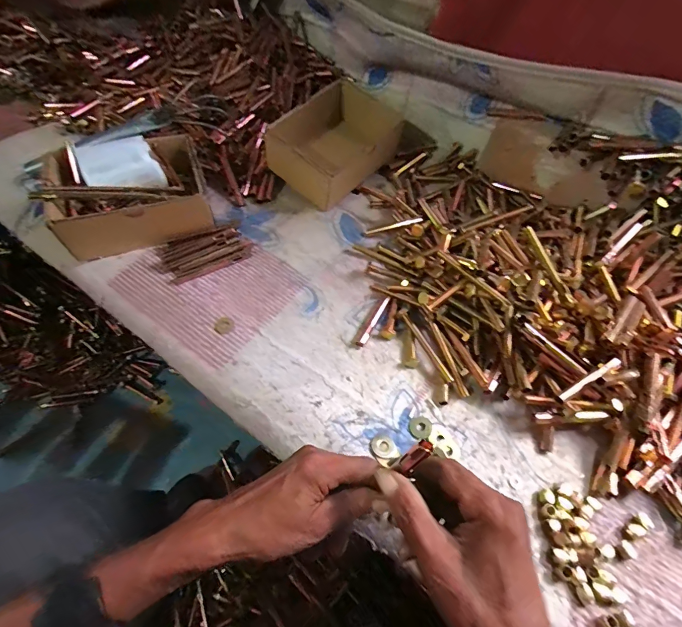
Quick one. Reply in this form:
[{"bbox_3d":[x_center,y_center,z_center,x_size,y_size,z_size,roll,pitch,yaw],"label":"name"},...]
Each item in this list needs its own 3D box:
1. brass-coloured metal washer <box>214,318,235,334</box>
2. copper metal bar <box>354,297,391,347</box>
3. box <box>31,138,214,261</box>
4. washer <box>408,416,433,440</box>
[{"bbox_3d":[-0.142,0.015,0.449,0.022,0.005,0.019,-27,62,-21],"label":"brass-coloured metal washer"},{"bbox_3d":[0.039,0.009,0.460,0.014,0.012,0.082,25,57,12],"label":"copper metal bar"},{"bbox_3d":[-0.285,-0.166,0.501,0.182,0.092,0.144,-16,59,-16],"label":"box"},{"bbox_3d":[0.087,0.123,0.401,0.026,0.006,0.025,2,56,-3],"label":"washer"}]

